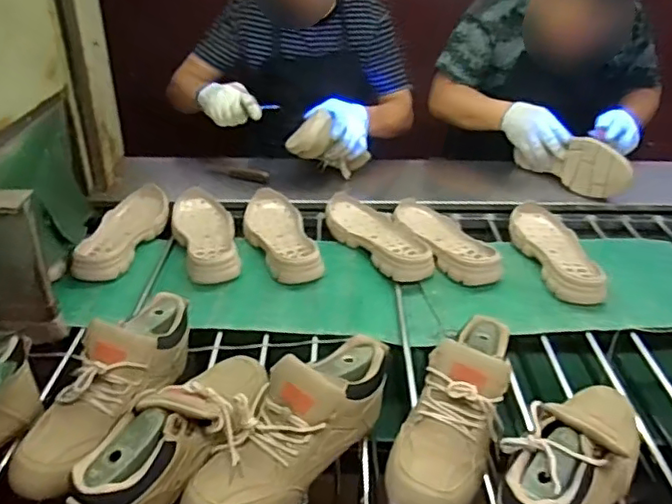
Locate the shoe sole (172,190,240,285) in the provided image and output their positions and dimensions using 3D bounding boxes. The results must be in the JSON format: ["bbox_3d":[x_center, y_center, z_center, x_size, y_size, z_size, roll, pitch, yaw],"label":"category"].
[{"bbox_3d":[-0.242,-0.031,1.113,0.110,0.054,0.283,-8,33,-14],"label":"shoe sole"}]

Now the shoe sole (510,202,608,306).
[{"bbox_3d":[0.387,-0.005,1.084,0.128,0.040,0.280,1,32,0],"label":"shoe sole"}]

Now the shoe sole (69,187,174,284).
[{"bbox_3d":[-0.384,-0.040,1.117,0.106,0.065,0.276,3,32,4],"label":"shoe sole"}]

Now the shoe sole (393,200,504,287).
[{"bbox_3d":[0.200,-0.024,1.117,0.102,0.043,0.290,-12,35,-20],"label":"shoe sole"}]

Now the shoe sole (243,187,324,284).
[{"bbox_3d":[-0.109,-0.035,1.123,0.113,0.049,0.281,-8,33,-14],"label":"shoe sole"}]

